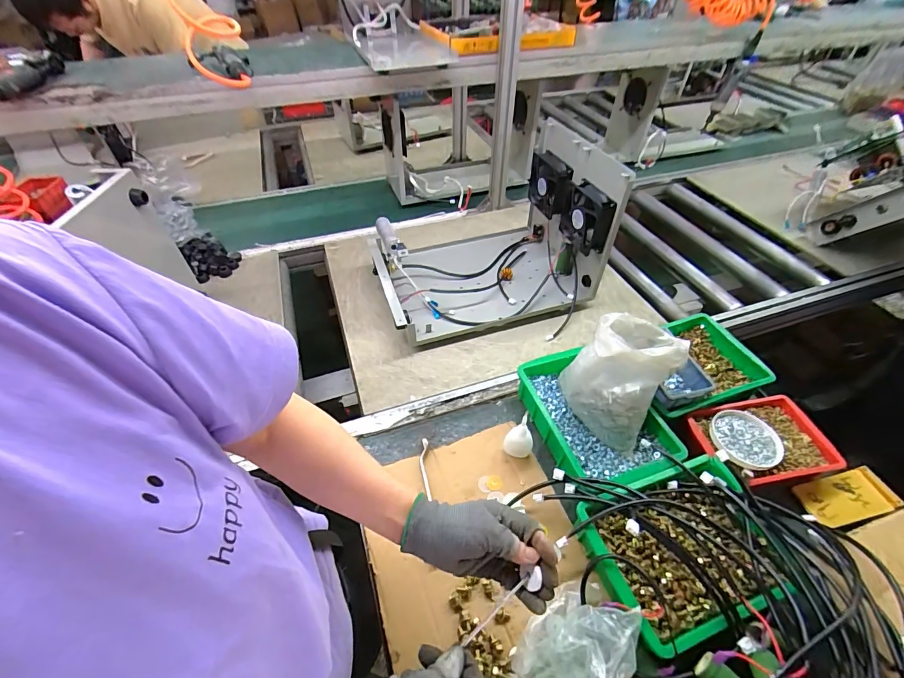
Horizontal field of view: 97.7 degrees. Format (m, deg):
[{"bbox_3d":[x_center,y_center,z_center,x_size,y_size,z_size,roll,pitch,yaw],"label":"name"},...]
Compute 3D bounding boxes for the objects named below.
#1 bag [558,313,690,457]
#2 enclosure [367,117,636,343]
[{"bbox_3d":[0.256,0.042,0.622,0.155,0.170,0.148,30,54,25],"label":"bag"},{"bbox_3d":[0.073,-0.239,0.894,0.494,0.270,0.326,-15,48,-11],"label":"enclosure"}]

